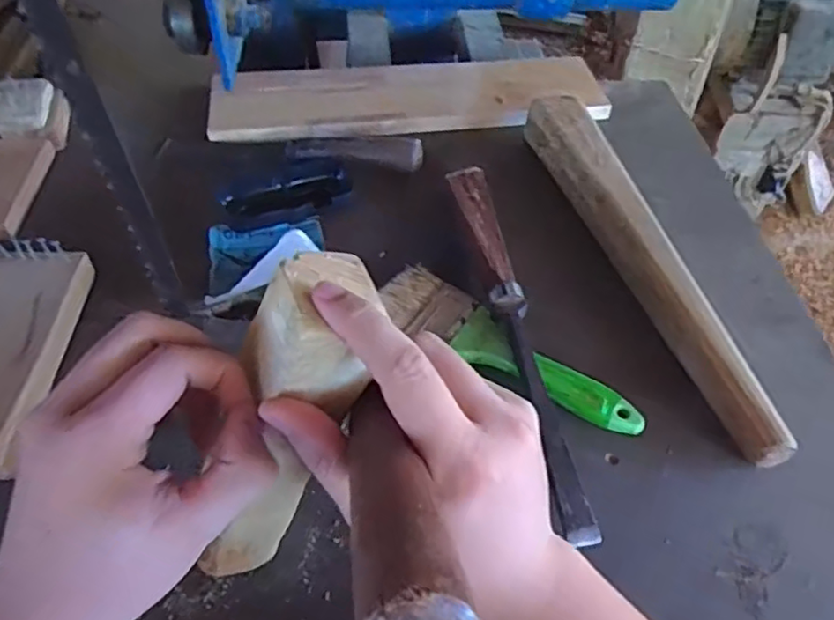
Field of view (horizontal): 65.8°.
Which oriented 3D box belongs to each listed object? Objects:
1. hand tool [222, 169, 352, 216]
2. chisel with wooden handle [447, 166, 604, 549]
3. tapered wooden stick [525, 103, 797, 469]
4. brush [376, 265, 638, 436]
[{"bbox_3d":[-0.108,-0.096,0.547,0.105,0.011,0.036,-19,52,-18],"label":"hand tool"},{"bbox_3d":[0.069,0.007,0.457,0.028,0.027,0.319,-7,49,-8],"label":"chisel with wooden handle"},{"bbox_3d":[0.168,-0.050,0.495,0.049,0.045,0.362,-10,50,-10],"label":"tapered wooden stick"},{"bbox_3d":[0.060,0.028,0.445,0.196,0.019,0.051,31,55,24],"label":"brush"}]

